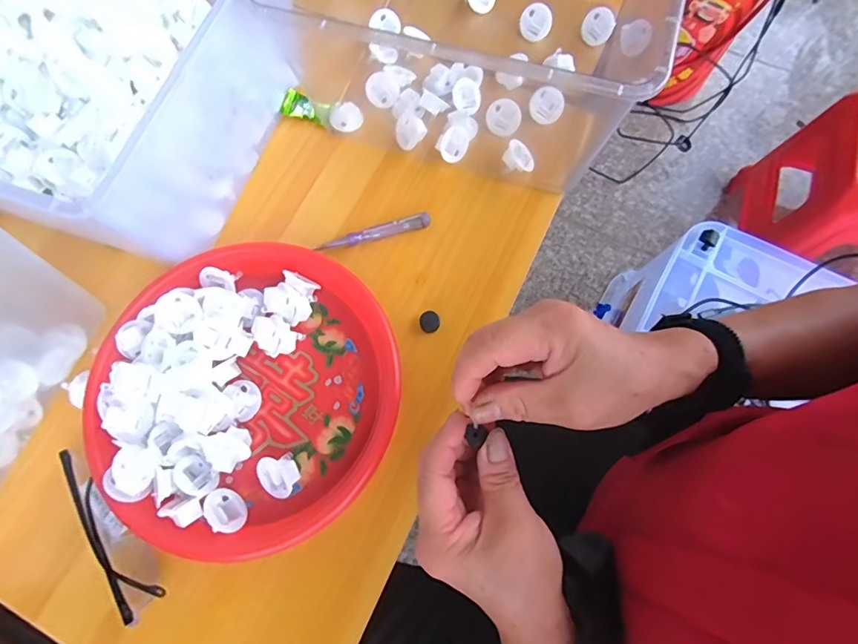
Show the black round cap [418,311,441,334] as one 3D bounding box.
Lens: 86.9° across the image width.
[{"bbox_3d":[0.000,0.000,0.384,0.017,0.011,0.016,-1,72,2],"label":"black round cap"}]

